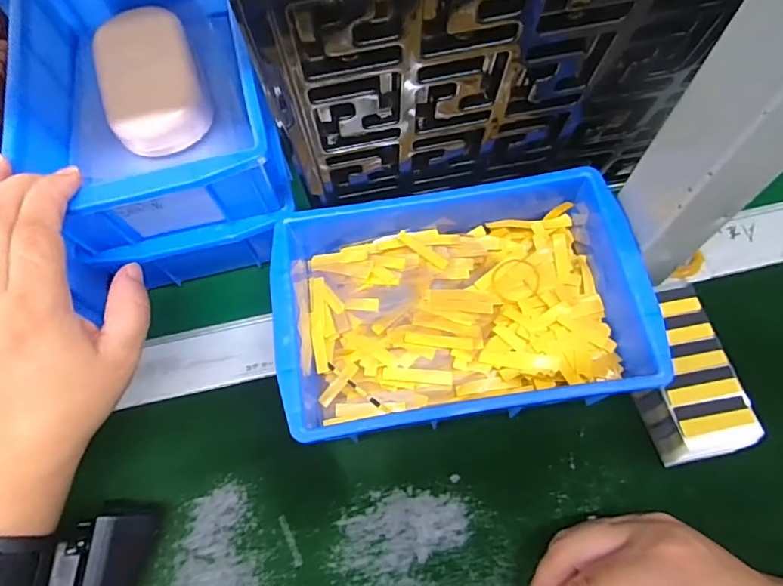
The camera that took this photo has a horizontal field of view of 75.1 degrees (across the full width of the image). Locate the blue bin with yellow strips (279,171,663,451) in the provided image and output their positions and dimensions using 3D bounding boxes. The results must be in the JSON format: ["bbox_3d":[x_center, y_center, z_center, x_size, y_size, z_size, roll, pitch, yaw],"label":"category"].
[{"bbox_3d":[0.037,0.007,0.308,0.201,0.068,0.143,-9,65,-1],"label":"blue bin with yellow strips"}]

